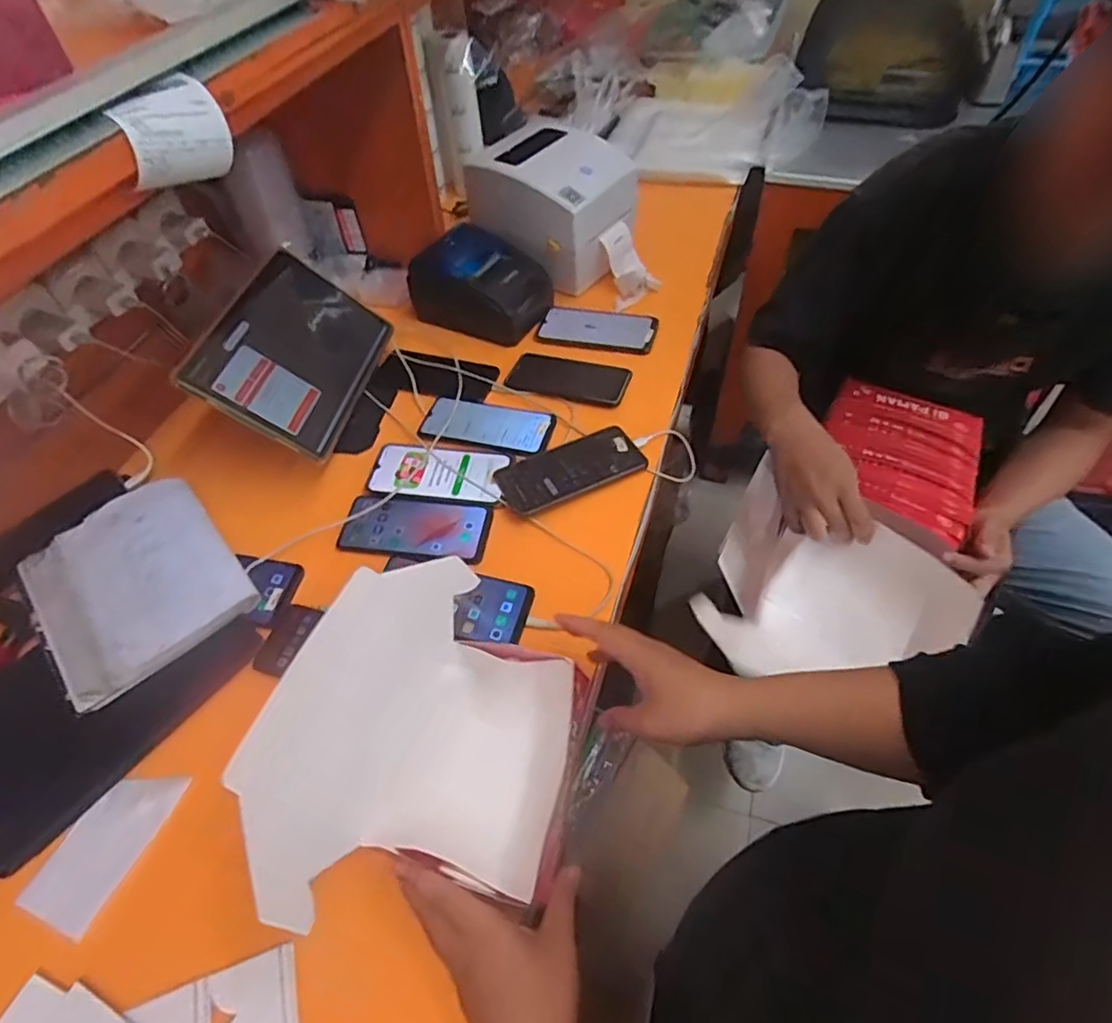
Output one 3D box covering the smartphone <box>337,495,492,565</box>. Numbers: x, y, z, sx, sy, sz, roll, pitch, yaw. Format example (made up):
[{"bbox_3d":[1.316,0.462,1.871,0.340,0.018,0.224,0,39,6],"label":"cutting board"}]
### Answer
[{"bbox_3d":[-0.156,0.020,0.675,0.158,0.012,0.074,5,53,7],"label":"smartphone"}]

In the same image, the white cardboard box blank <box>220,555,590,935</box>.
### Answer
[{"bbox_3d":[-0.091,0.170,0.459,0.229,0.065,0.283,30,58,-12],"label":"white cardboard box blank"}]

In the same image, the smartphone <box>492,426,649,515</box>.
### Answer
[{"bbox_3d":[0.018,-0.047,0.702,0.167,0.015,0.079,-23,55,-14],"label":"smartphone"}]

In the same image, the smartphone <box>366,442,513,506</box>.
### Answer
[{"bbox_3d":[-0.138,-0.049,0.718,0.159,0.005,0.083,5,53,7],"label":"smartphone"}]

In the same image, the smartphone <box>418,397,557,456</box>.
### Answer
[{"bbox_3d":[-0.085,-0.113,0.756,0.157,0.011,0.076,11,54,11],"label":"smartphone"}]

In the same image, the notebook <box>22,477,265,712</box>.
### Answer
[{"bbox_3d":[-0.427,0.072,0.618,0.176,0.029,0.211,-36,59,-22],"label":"notebook"}]

